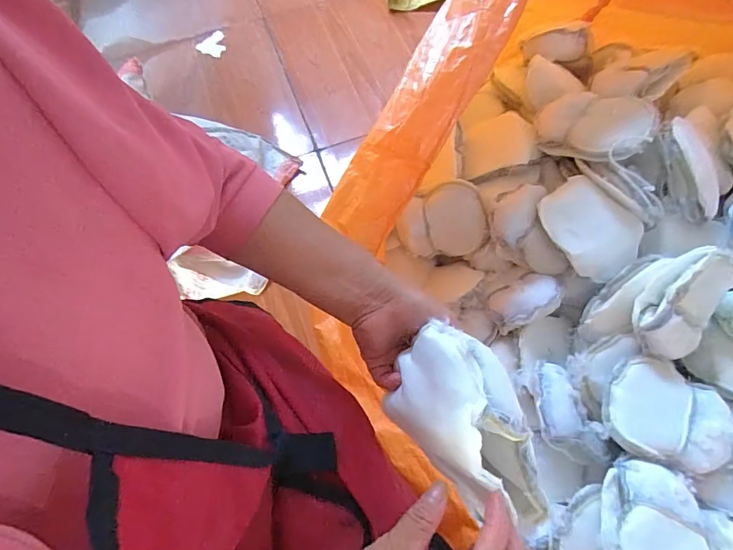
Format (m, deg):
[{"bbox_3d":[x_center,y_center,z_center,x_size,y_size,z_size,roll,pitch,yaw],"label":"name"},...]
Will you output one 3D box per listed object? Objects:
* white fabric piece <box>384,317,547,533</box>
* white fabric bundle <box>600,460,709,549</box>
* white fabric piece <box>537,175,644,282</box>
[{"bbox_3d":[0.082,0.113,0.324,0.085,0.083,0.156,-37,68,-13],"label":"white fabric piece"},{"bbox_3d":[0.376,0.331,0.529,0.142,0.047,0.168,12,66,9],"label":"white fabric bundle"},{"bbox_3d":[0.372,-0.079,0.693,0.128,0.048,0.165,-32,67,-11],"label":"white fabric piece"}]

